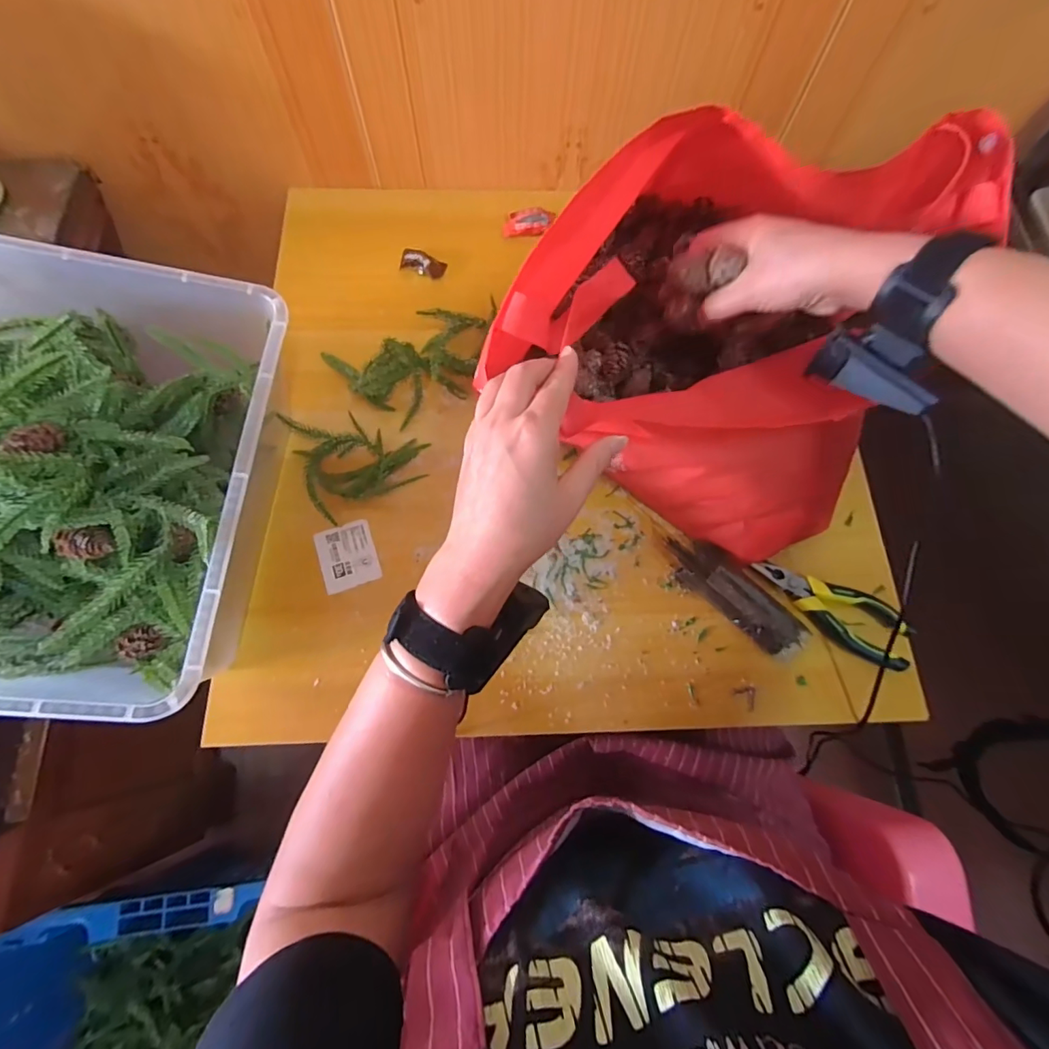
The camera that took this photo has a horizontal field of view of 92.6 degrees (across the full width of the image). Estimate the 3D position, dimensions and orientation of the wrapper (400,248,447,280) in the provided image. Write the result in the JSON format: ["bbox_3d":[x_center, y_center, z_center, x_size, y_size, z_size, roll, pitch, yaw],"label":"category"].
[{"bbox_3d":[-0.111,-0.285,0.540,0.047,0.017,0.025,18,72,5],"label":"wrapper"}]

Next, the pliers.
[{"bbox_3d":[0.268,0.069,0.434,0.135,0.026,0.051,39,75,11],"label":"pliers"}]

